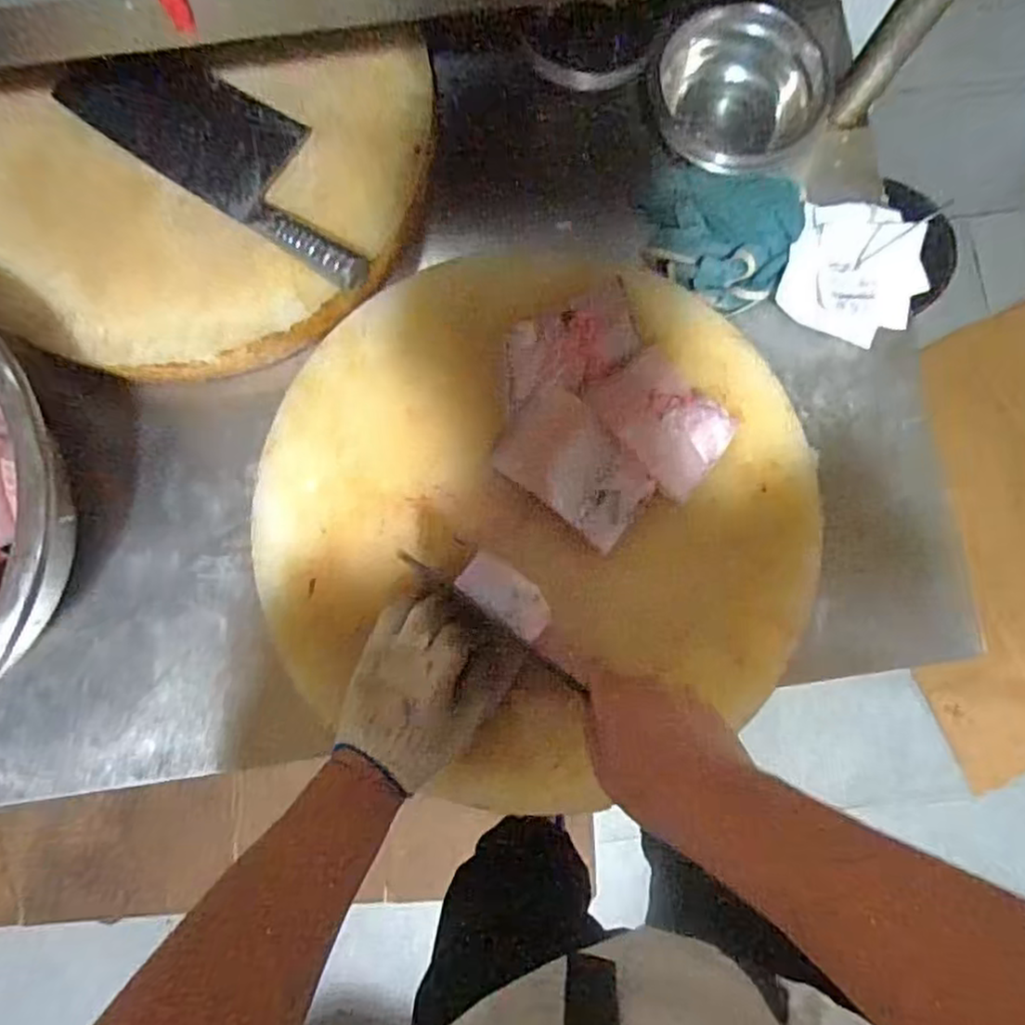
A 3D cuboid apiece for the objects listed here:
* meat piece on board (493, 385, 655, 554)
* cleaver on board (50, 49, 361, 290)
[{"bbox_3d":[0.052,-0.041,0.549,0.127,0.016,0.083,38,85,4],"label":"meat piece on board"},{"bbox_3d":[-0.238,-0.309,0.554,0.318,0.032,0.098,33,84,3],"label":"cleaver on board"}]

